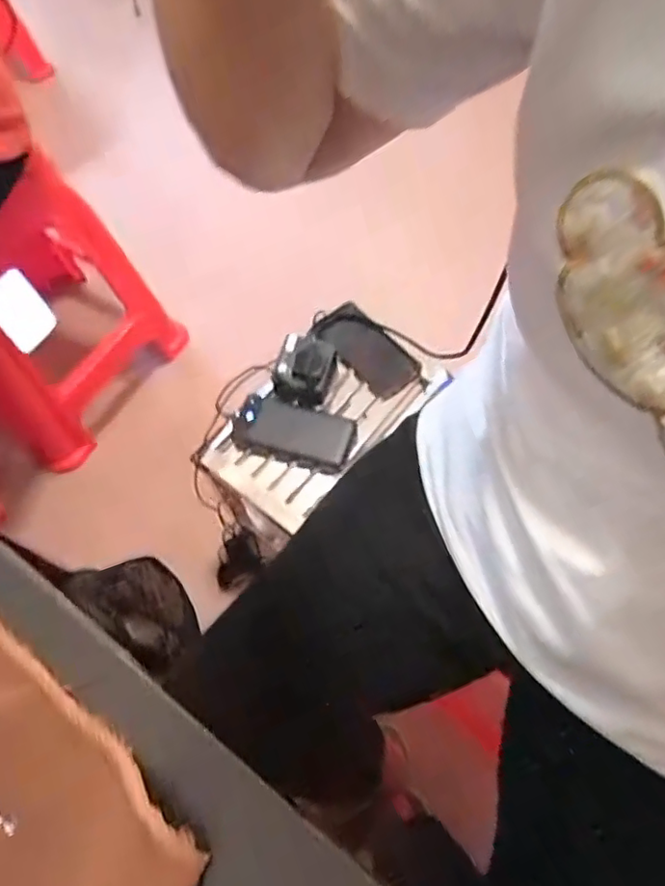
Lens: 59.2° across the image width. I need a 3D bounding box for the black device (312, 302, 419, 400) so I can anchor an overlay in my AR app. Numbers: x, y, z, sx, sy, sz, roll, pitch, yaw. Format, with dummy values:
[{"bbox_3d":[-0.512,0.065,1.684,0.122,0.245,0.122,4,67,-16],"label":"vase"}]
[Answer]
[{"bbox_3d":[0.046,-0.131,0.815,0.155,0.015,0.077,42,78,11],"label":"black device"}]

